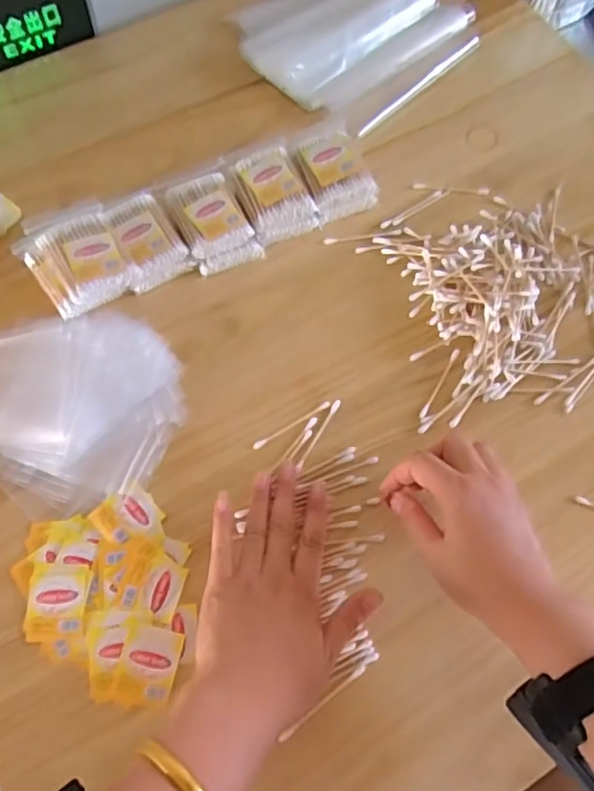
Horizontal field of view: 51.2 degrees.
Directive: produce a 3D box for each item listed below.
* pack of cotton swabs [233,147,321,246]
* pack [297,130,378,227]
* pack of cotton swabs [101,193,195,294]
[{"bbox_3d":[-0.021,-0.177,0.555,0.057,0.038,0.074,-22,70,-10],"label":"pack of cotton swabs"},{"bbox_3d":[0.033,-0.199,0.565,0.060,0.039,0.083,-18,69,-9],"label":"pack"},{"bbox_3d":[-0.131,-0.130,0.532,0.056,0.042,0.076,-33,72,-14],"label":"pack of cotton swabs"}]

